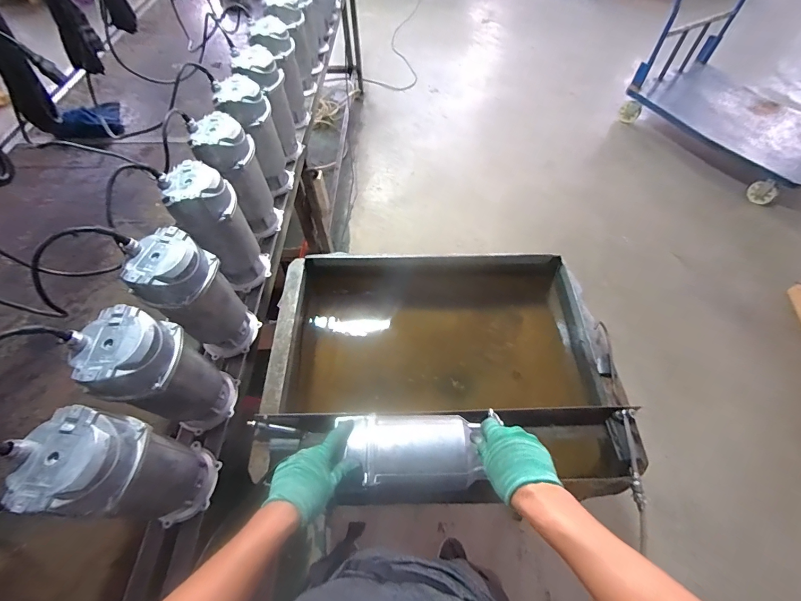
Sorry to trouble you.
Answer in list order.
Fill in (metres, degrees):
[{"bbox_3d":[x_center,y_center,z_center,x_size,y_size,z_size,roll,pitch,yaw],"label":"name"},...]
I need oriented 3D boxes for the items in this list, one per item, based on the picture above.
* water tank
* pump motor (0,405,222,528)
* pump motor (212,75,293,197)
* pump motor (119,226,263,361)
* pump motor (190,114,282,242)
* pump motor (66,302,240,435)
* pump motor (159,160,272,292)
[{"bbox_3d":[0.087,0.150,0.906,0.762,0.232,0.593,0,58,1],"label":"water tank"},{"bbox_3d":[-0.409,0.266,0.561,0.109,0.291,0.121,5,58,4],"label":"pump motor"},{"bbox_3d":[-0.407,-0.432,1.012,0.111,0.293,0.139,9,58,7],"label":"pump motor"},{"bbox_3d":[-0.402,0.006,0.738,0.133,0.301,0.114,-39,65,-21],"label":"pump motor"},{"bbox_3d":[-0.408,-0.298,0.923,0.110,0.294,0.132,20,60,13],"label":"pump motor"},{"bbox_3d":[-0.410,0.139,0.646,0.111,0.290,0.128,7,58,5],"label":"pump motor"},{"bbox_3d":[-0.407,-0.153,0.833,0.125,0.297,0.119,-34,64,-19],"label":"pump motor"}]

